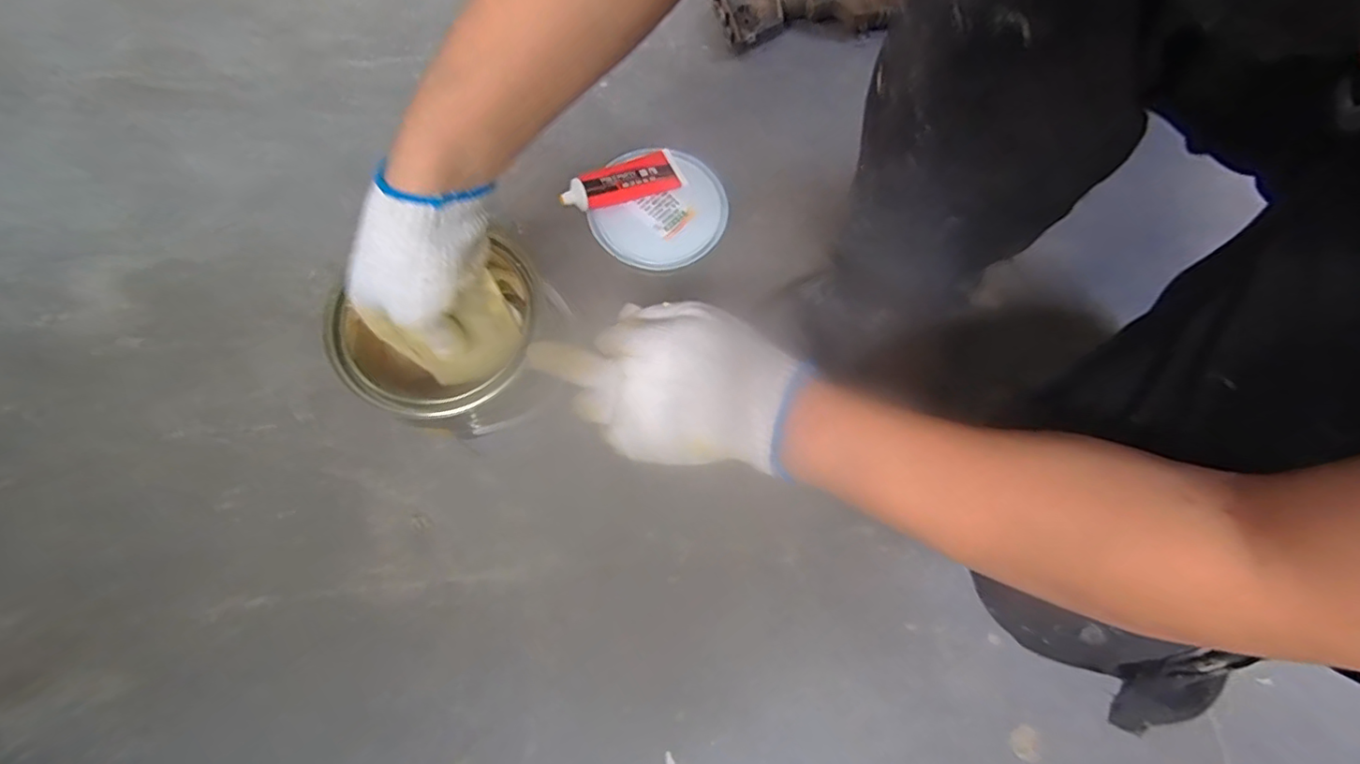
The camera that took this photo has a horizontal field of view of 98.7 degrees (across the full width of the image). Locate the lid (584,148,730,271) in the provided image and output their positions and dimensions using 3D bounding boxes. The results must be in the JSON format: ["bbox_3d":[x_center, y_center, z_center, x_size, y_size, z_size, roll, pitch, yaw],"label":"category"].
[{"bbox_3d":[-0.020,-0.189,0.632,0.135,0.011,0.146,3,76,-11],"label":"lid"}]

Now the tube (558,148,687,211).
[{"bbox_3d":[-0.062,-0.214,0.626,0.133,0.032,0.048,-27,74,-10],"label":"tube"}]

